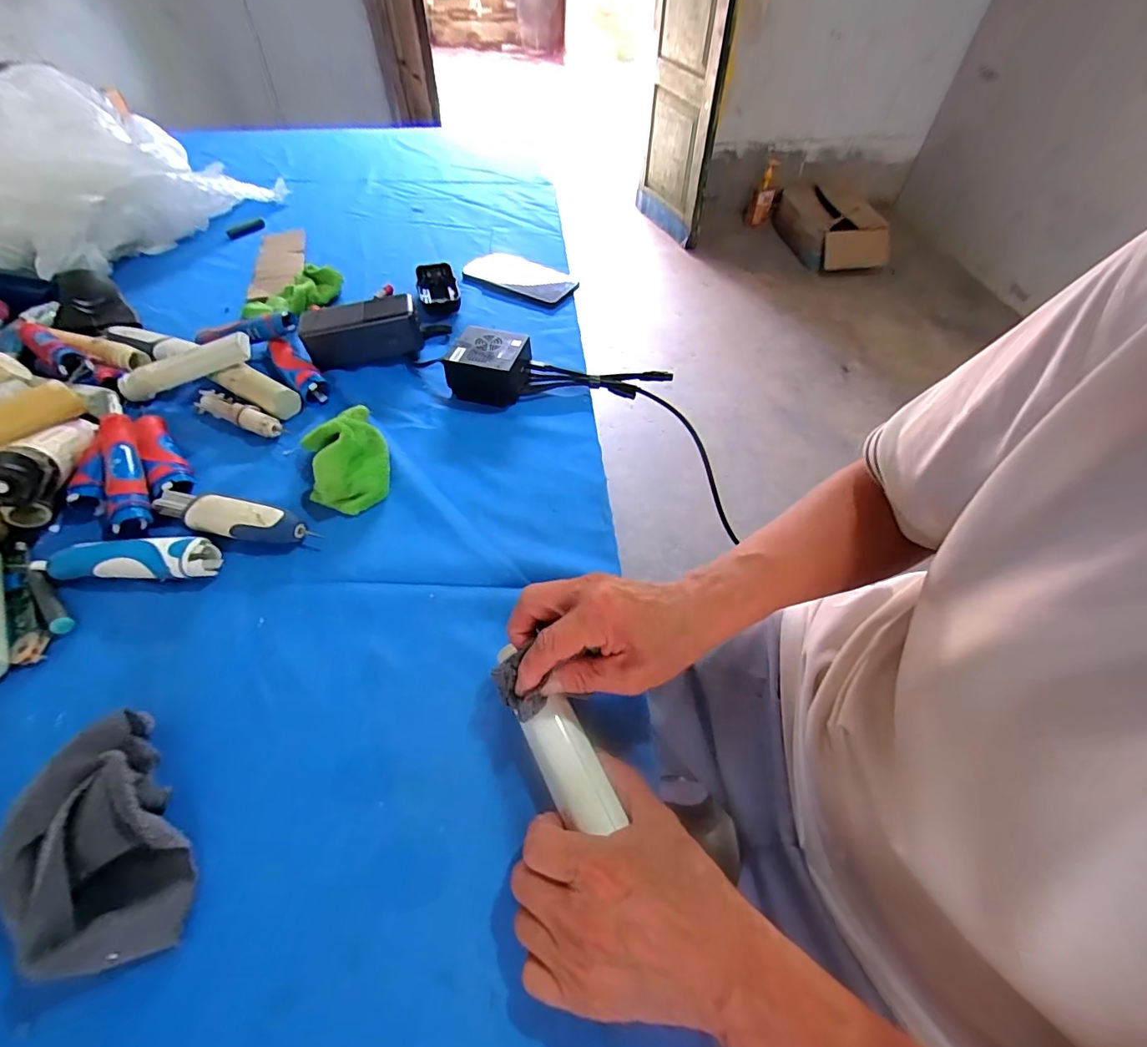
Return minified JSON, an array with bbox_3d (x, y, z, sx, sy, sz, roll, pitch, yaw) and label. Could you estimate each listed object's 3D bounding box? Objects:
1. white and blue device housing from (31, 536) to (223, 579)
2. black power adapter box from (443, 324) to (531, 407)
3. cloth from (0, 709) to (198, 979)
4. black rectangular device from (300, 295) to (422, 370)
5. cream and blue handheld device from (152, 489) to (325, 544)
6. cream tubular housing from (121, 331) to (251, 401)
[{"bbox_3d":[-0.359,0.028,0.389,0.133,0.024,0.032,0,52,-2],"label":"white and blue device housing"},{"bbox_3d":[-0.093,-0.176,0.538,0.082,0.048,0.074,12,53,6],"label":"black power adapter box"},{"bbox_3d":[-0.271,0.181,0.272,0.073,0.036,0.134,-32,60,-24],"label":"cloth"},{"bbox_3d":[-0.246,-0.224,0.567,0.129,0.054,0.053,-15,55,-14],"label":"black rectangular device"},{"bbox_3d":[-0.291,-0.004,0.412,0.137,0.027,0.029,12,53,6],"label":"cream and blue handheld device"},{"bbox_3d":[-0.414,-0.166,0.512,0.143,0.028,0.026,-20,54,2],"label":"cream tubular housing"}]

